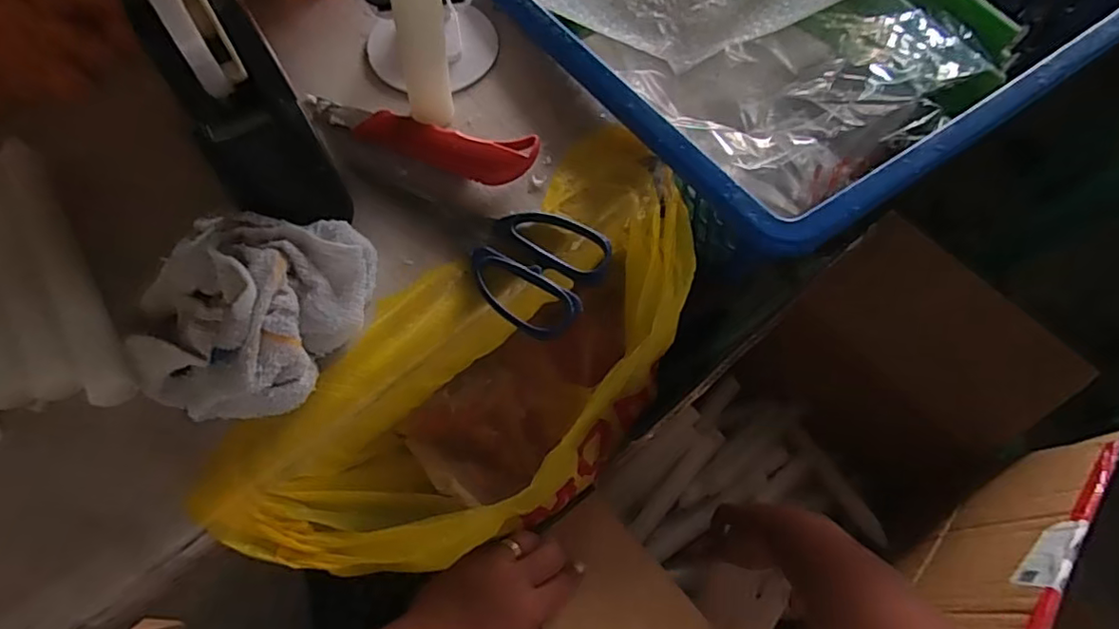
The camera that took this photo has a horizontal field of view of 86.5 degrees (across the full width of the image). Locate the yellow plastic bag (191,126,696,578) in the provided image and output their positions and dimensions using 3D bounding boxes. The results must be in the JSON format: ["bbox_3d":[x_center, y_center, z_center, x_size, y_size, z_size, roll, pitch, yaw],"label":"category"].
[{"bbox_3d":[-0.033,0.060,0.432,0.341,0.188,0.146,-41,74,-16],"label":"yellow plastic bag"}]

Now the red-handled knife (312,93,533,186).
[{"bbox_3d":[-0.098,-0.120,0.400,0.168,0.018,0.033,17,68,5],"label":"red-handled knife"}]

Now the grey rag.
[{"bbox_3d":[-0.175,0.002,0.326,0.134,0.054,0.103,-7,68,-5],"label":"grey rag"}]

